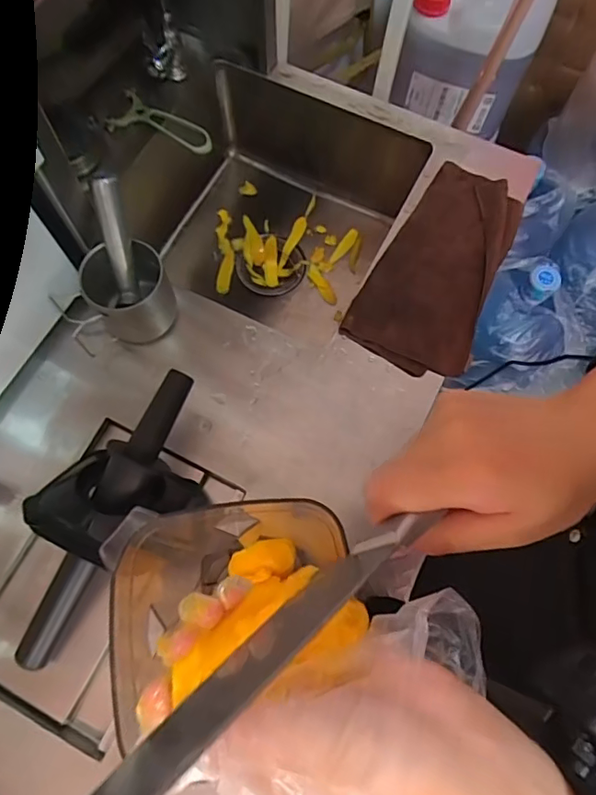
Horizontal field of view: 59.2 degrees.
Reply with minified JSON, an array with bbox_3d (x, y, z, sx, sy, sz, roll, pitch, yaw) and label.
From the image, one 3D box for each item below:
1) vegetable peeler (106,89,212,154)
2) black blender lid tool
[{"bbox_3d":[-0.187,-0.379,0.728,0.140,0.024,0.062,17,72,-9],"label":"vegetable peeler"},{"bbox_3d":[-0.187,0.116,0.516,0.119,0.110,0.306,33,87,9],"label":"black blender lid tool"}]

